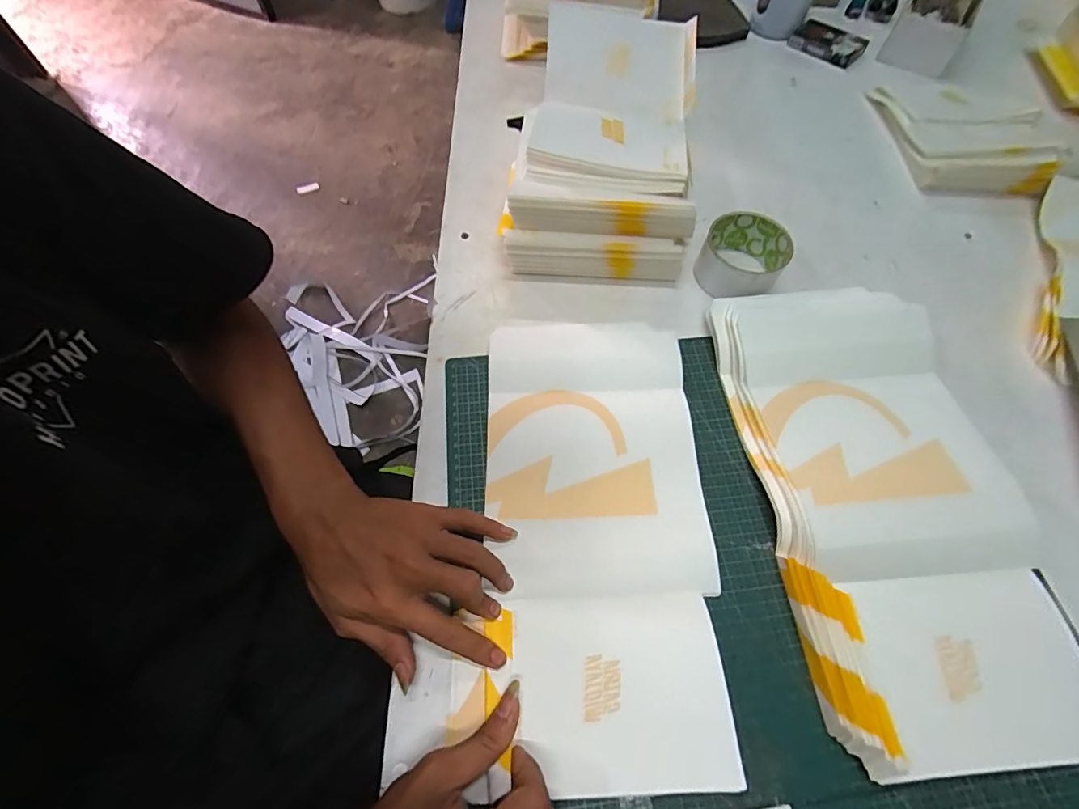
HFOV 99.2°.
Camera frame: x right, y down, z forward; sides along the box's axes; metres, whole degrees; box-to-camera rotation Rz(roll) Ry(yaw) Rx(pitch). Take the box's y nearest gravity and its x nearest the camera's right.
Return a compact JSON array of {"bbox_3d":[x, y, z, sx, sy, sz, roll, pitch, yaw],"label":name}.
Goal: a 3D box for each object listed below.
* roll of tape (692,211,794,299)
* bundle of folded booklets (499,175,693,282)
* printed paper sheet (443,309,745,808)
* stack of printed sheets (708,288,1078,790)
[{"bbox_3d":[0.202,-0.145,0.465,0.080,0.053,0.082,29,66,11],"label":"roll of tape"},{"bbox_3d":[0.056,-0.177,0.457,0.175,0.088,0.069,4,63,-1],"label":"bundle of folded booklets"},{"bbox_3d":[0.037,0.081,0.364,0.186,0.017,0.350,0,62,-3],"label":"printed paper sheet"},{"bbox_3d":[0.269,0.062,0.365,0.186,0.029,0.362,-1,63,-3],"label":"stack of printed sheets"}]

